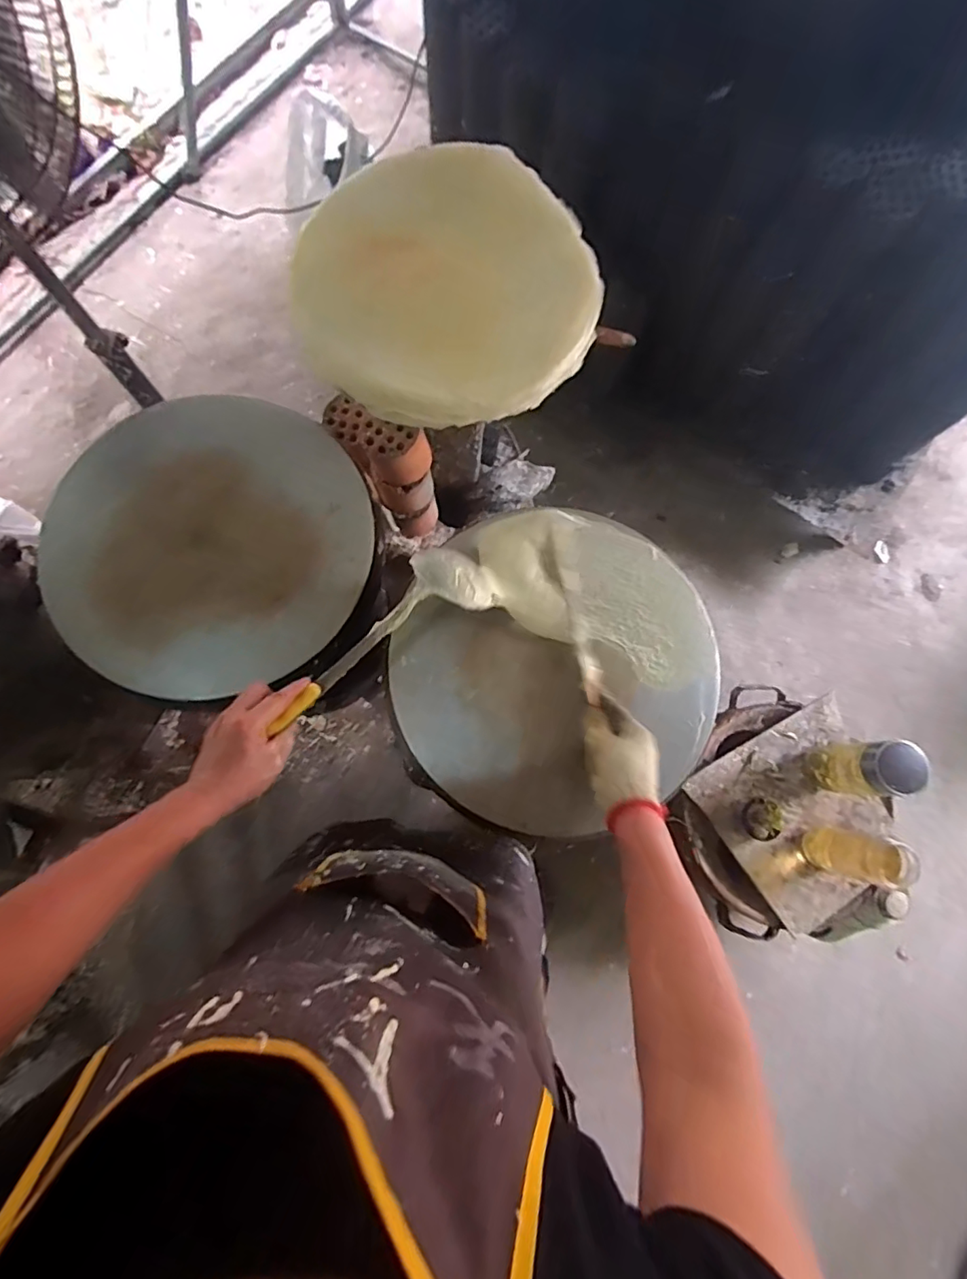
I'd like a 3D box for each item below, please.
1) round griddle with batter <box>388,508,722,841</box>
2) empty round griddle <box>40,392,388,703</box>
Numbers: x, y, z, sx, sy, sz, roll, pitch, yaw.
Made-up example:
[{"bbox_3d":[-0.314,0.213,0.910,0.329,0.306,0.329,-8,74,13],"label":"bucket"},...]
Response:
[{"bbox_3d":[0.094,0.030,0.638,0.361,0.039,0.378,0,78,-2],"label":"round griddle with batter"},{"bbox_3d":[-0.318,-0.125,0.661,0.366,0.036,0.370,2,77,-7],"label":"empty round griddle"}]

